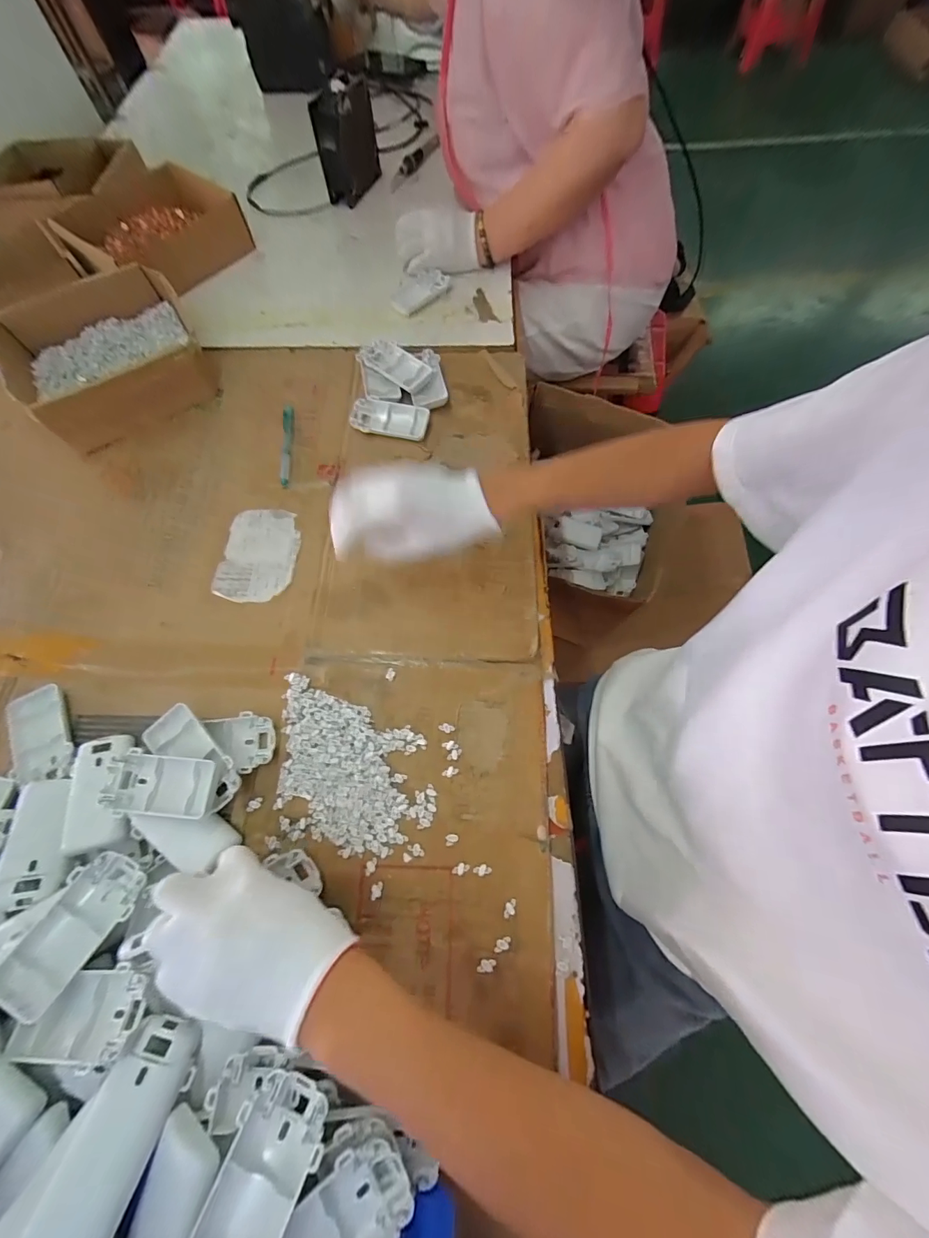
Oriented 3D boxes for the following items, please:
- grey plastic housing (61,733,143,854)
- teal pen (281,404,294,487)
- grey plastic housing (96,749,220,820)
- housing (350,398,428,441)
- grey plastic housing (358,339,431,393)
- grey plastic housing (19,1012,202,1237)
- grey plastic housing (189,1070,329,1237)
[{"bbox_3d":[-0.316,0.148,0.376,0.048,0.024,0.095,-18,59,-7],"label":"grey plastic housing"},{"bbox_3d":[-0.224,-0.219,0.542,0.013,0.010,0.126,-5,72,-3],"label":"teal pen"},{"bbox_3d":[-0.259,0.139,0.365,0.096,0.013,0.047,4,68,4],"label":"grey plastic housing"},{"bbox_3d":[-0.095,-0.259,0.556,0.097,0.013,0.048,9,68,6],"label":"housing"},{"bbox_3d":[-0.092,-0.342,0.582,0.106,0.014,0.047,34,72,15],"label":"grey plastic housing"},{"bbox_3d":[-0.206,0.307,0.262,0.042,0.024,0.096,15,50,4],"label":"grey plastic housing"},{"bbox_3d":[-0.120,0.331,0.249,0.049,0.018,0.098,19,57,8],"label":"grey plastic housing"}]

